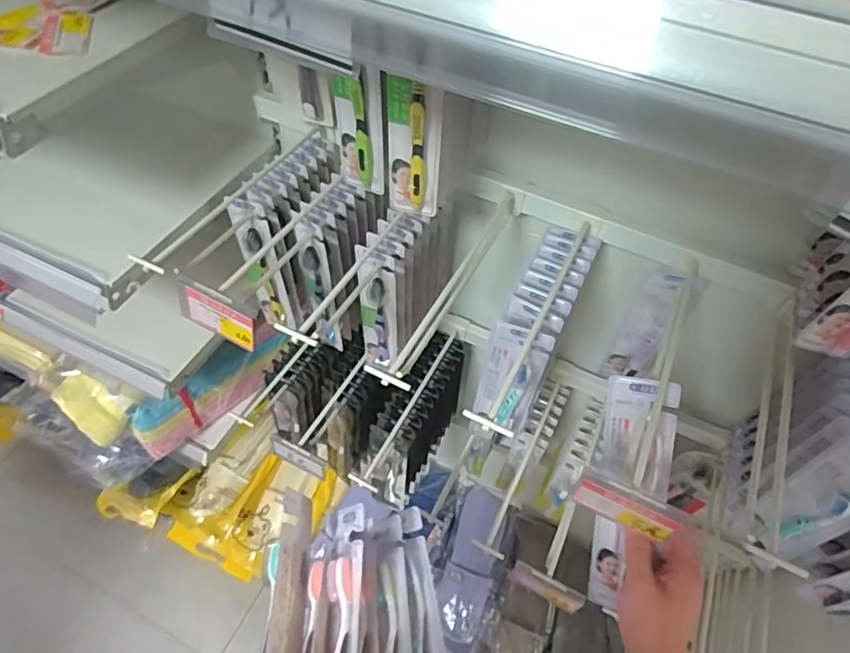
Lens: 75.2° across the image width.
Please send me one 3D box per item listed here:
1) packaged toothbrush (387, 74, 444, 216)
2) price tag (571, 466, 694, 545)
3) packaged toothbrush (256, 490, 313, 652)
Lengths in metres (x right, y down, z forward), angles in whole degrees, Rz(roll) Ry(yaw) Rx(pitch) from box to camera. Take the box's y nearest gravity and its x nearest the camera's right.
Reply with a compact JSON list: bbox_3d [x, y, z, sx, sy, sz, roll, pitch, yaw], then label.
[{"bbox_3d":[-0.008,-0.141,0.458,0.044,0.126,0.018,4,54,-1],"label":"packaged toothbrush"},{"bbox_3d":[0.144,0.129,0.395,0.072,0.050,0.009,24,55,15],"label":"price tag"},{"bbox_3d":[-0.109,0.243,0.408,0.027,0.052,0.232,2,56,-2],"label":"packaged toothbrush"}]

